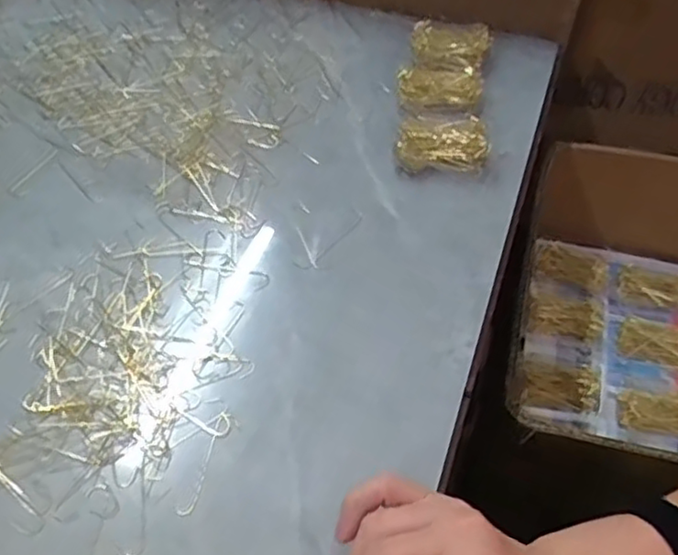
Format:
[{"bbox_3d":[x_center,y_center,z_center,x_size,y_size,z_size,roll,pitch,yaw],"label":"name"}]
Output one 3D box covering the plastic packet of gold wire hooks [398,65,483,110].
[{"bbox_3d":[0.088,-0.172,0.596,0.073,0.013,0.051,7,50,7],"label":"plastic packet of gold wire hooks"}]

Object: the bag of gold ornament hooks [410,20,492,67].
[{"bbox_3d":[0.106,-0.229,0.646,0.074,0.011,0.071,17,52,15],"label":"bag of gold ornament hooks"}]

